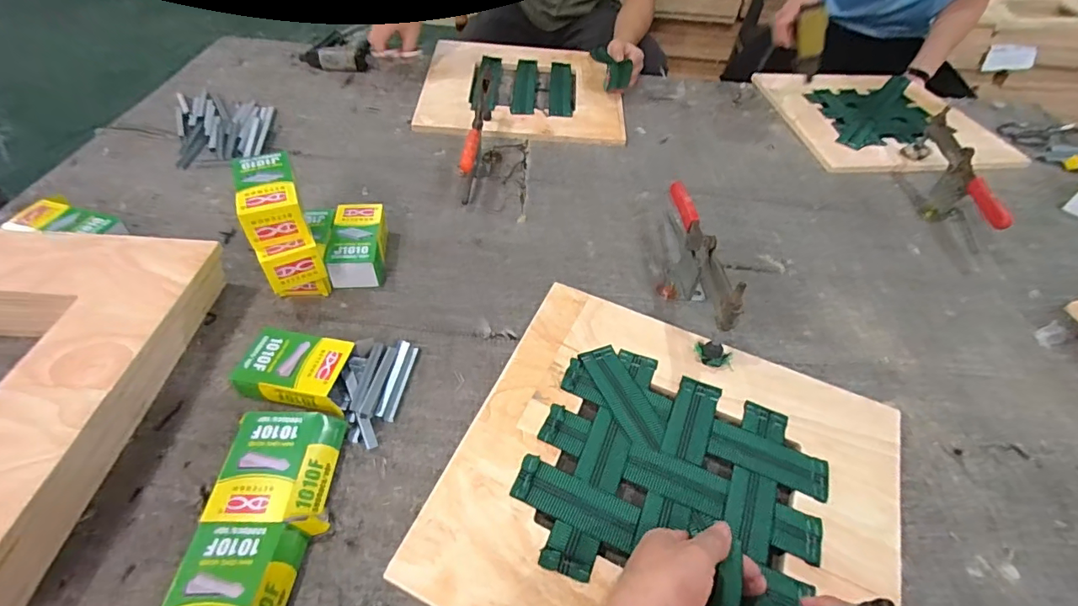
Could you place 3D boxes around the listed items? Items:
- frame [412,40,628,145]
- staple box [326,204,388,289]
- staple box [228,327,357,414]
[{"bbox_3d":[-0.034,-0.467,1.068,0.414,0.029,0.368,3,48,-3],"label":"frame"},{"bbox_3d":[-0.250,-0.079,0.686,0.068,0.051,0.133,-3,49,-8],"label":"staple box"},{"bbox_3d":[-0.267,0.074,0.551,0.115,0.031,0.080,9,48,3],"label":"staple box"}]

